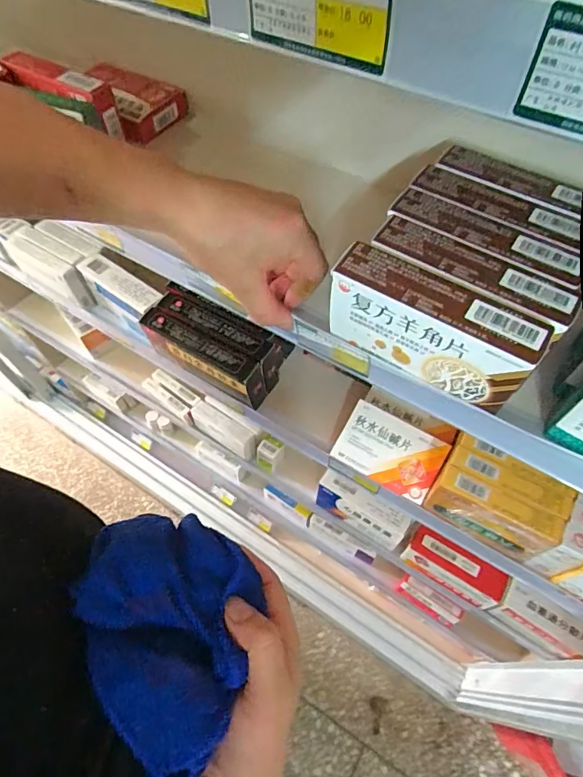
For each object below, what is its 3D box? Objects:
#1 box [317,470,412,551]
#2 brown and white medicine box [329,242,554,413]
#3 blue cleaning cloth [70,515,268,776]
[{"bbox_3d":[0.106,0.185,0.691,0.139,0.086,0.034,31,64,18],"label":"box"},{"bbox_3d":[0.092,-0.037,0.314,0.134,0.076,0.031,29,63,17],"label":"brown and white medicine box"},{"bbox_3d":[-0.066,0.142,0.268,0.097,0.035,0.134,-17,56,-11],"label":"blue cleaning cloth"}]

